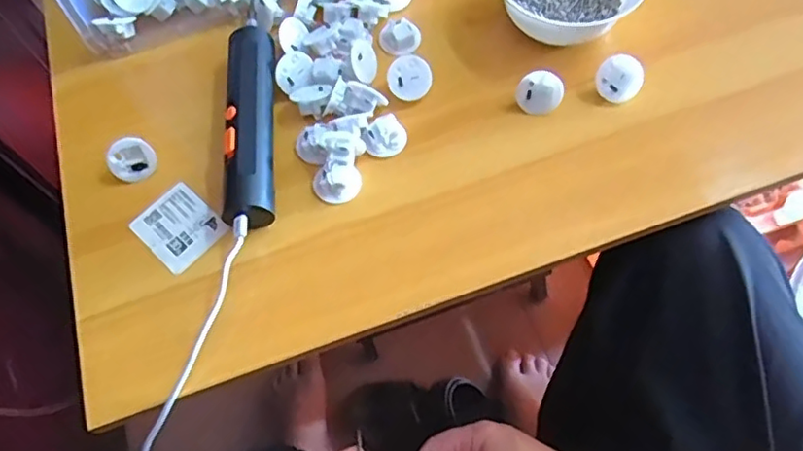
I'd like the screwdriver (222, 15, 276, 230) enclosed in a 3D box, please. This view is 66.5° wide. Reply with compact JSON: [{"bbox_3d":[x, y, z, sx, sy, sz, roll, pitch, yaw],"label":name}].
[{"bbox_3d":[-0.110,-0.079,0.455,0.032,0.037,0.172,-6,64,1],"label":"screwdriver"}]

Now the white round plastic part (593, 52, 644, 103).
[{"bbox_3d":[0.162,-0.111,0.461,0.032,0.013,0.034,13,108,-1],"label":"white round plastic part"}]

